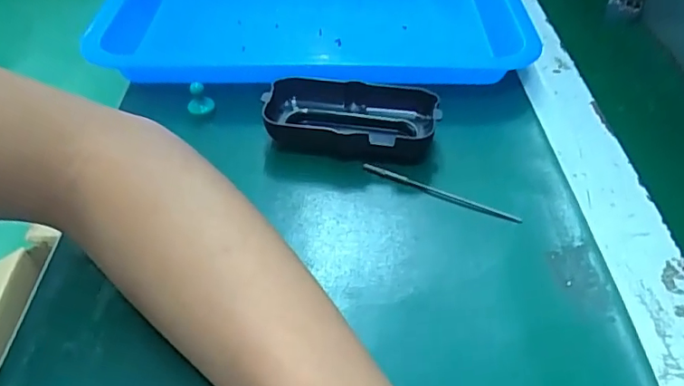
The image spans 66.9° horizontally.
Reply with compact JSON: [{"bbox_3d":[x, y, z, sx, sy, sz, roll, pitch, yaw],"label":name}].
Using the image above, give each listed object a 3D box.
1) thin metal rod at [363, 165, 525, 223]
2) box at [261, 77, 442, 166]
[{"bbox_3d":[0.058,-0.001,0.309,0.097,0.004,0.008,22,50,20],"label":"thin metal rod"},{"bbox_3d":[0.005,-0.048,0.339,0.109,0.026,0.054,9,47,8],"label":"box"}]

